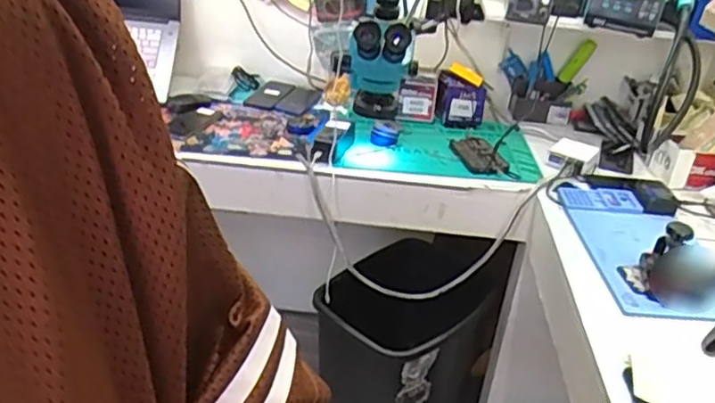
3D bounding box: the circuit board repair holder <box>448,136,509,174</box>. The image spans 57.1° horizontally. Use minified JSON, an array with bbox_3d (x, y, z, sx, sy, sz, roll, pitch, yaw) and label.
[{"bbox_3d":[0.265,-0.101,1.439,0.084,0.024,0.166,-4,31,-16],"label":"circuit board repair holder"}]

